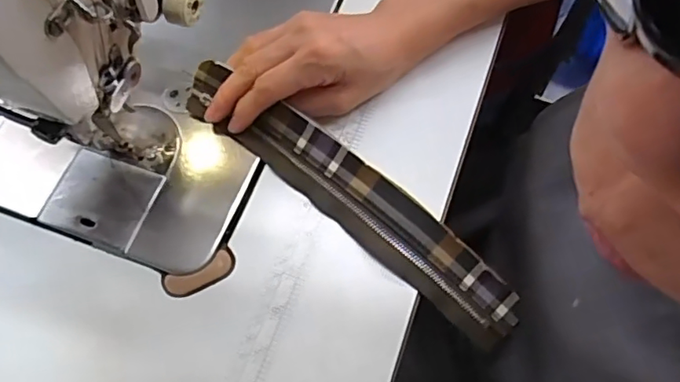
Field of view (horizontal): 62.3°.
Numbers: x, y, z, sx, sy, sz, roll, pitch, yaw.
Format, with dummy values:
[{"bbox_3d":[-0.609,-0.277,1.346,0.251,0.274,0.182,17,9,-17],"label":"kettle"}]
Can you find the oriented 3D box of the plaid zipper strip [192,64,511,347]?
[{"bbox_3d":[0.004,0.001,0.354,0.249,0.011,0.043,38,94,10],"label":"plaid zipper strip"}]

